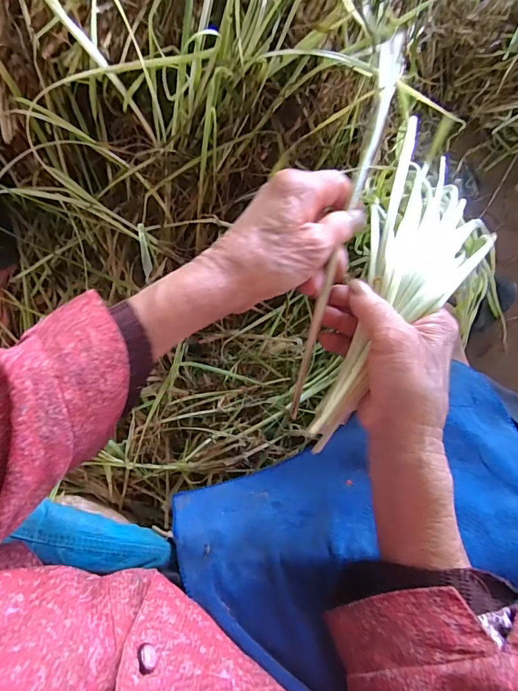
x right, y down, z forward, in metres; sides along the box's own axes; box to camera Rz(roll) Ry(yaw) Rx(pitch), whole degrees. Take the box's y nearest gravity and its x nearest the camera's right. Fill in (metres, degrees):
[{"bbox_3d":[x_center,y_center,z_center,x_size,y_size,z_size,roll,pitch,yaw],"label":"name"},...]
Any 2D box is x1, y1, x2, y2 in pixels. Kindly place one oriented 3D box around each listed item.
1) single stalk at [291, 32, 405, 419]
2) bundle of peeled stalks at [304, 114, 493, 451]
[{"bbox_3d":[0.059,-0.080,0.294,0.013,0.031,0.268,15,96,-7],"label":"single stalk"},{"bbox_3d":[0.104,-0.046,0.292,0.083,0.049,0.210,26,81,-6],"label":"bundle of peeled stalks"}]

